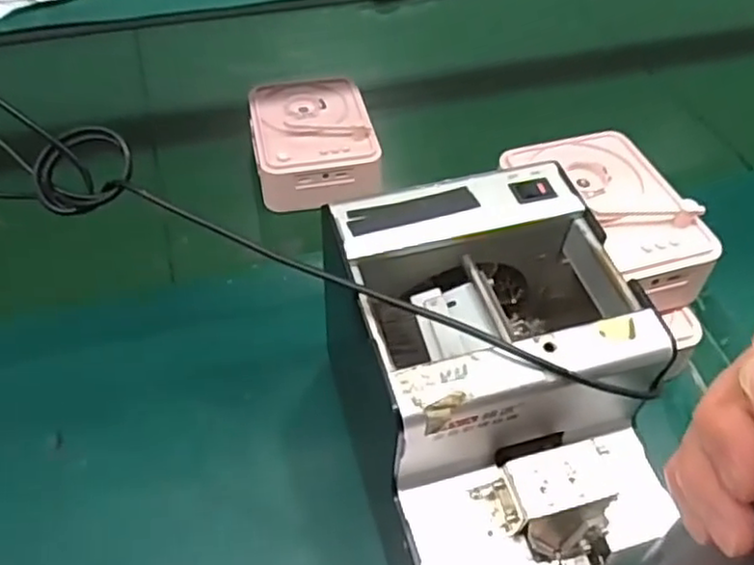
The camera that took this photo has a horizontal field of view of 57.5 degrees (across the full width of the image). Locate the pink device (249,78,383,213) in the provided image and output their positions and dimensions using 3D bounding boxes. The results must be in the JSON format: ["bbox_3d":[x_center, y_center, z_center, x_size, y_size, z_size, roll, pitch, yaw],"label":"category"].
[{"bbox_3d":[-0.055,-0.119,0.580,0.096,0.047,0.131,-10,50,-10],"label":"pink device"}]

